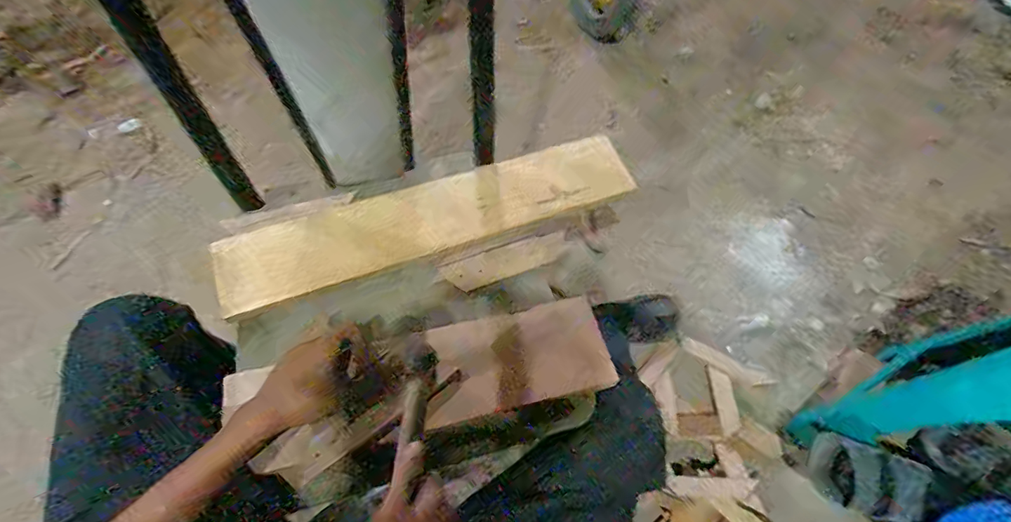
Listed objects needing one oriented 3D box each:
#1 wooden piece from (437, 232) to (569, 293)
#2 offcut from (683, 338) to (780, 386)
[{"bbox_3d":[0.002,0.001,0.627,0.166,0.015,0.043,-17,62,-10],"label":"wooden piece"},{"bbox_3d":[0.456,0.215,0.977,0.177,0.011,0.041,29,70,27],"label":"offcut"}]

